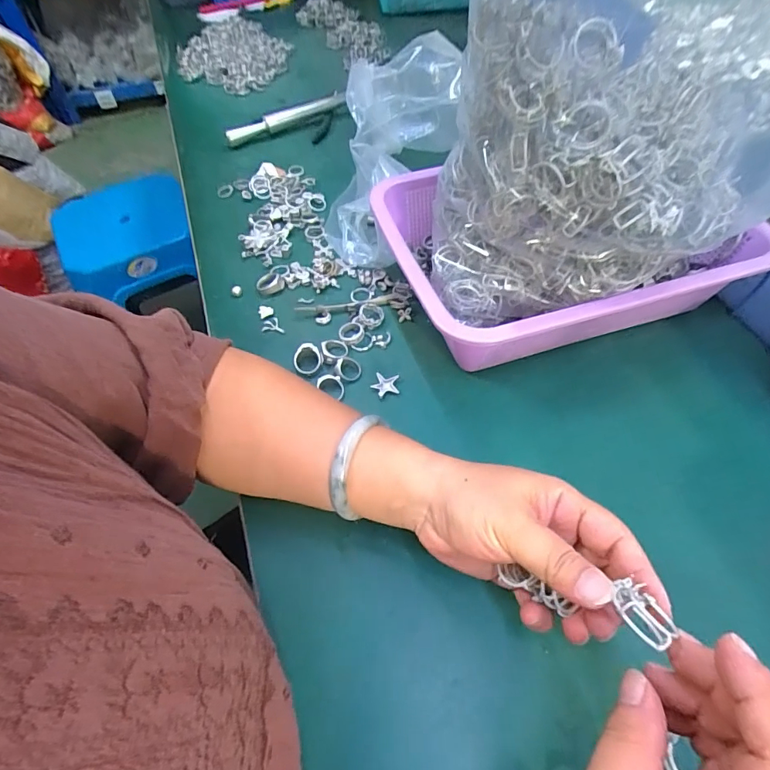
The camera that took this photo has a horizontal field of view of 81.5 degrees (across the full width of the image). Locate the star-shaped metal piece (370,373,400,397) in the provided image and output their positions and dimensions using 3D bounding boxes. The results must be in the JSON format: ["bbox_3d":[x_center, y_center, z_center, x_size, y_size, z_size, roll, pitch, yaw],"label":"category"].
[{"bbox_3d":[0.000,0.000,0.380,0.023,0.005,0.022,-5,55,-1],"label":"star-shaped metal piece"}]

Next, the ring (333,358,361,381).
[{"bbox_3d":[-0.032,-0.015,0.385,0.022,0.010,0.022,-1,55,2],"label":"ring"}]

